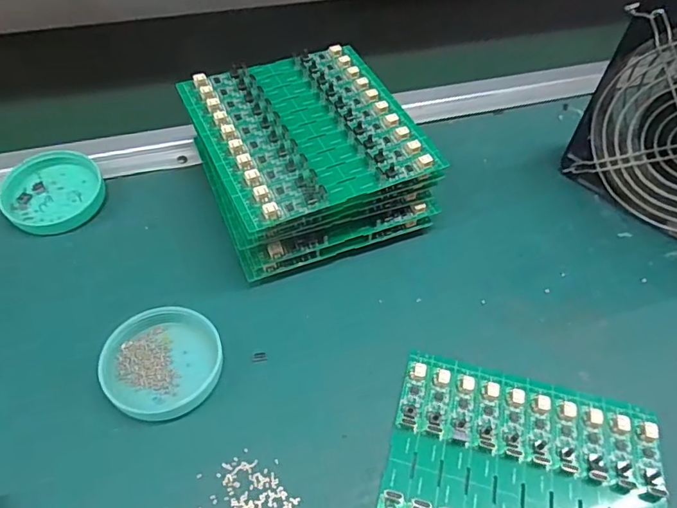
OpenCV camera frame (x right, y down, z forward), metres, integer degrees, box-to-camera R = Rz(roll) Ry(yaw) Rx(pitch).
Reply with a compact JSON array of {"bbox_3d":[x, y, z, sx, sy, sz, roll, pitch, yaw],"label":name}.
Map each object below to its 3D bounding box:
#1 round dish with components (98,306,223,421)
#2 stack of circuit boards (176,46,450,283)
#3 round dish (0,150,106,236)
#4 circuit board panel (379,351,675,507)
[{"bbox_3d":[-0.100,0.061,0.291,0.062,0.015,0.062,2,52,-2],"label":"round dish with components"},{"bbox_3d":[-0.024,-0.067,0.362,0.140,0.071,0.136,-20,56,-18],"label":"stack of circuit boards"},{"bbox_3d":[-0.205,-0.044,0.367,0.064,0.013,0.065,23,63,3],"label":"round dish"},{"bbox_3d":[0.096,0.122,0.259,0.140,0.006,0.133,13,51,9],"label":"circuit board panel"}]

